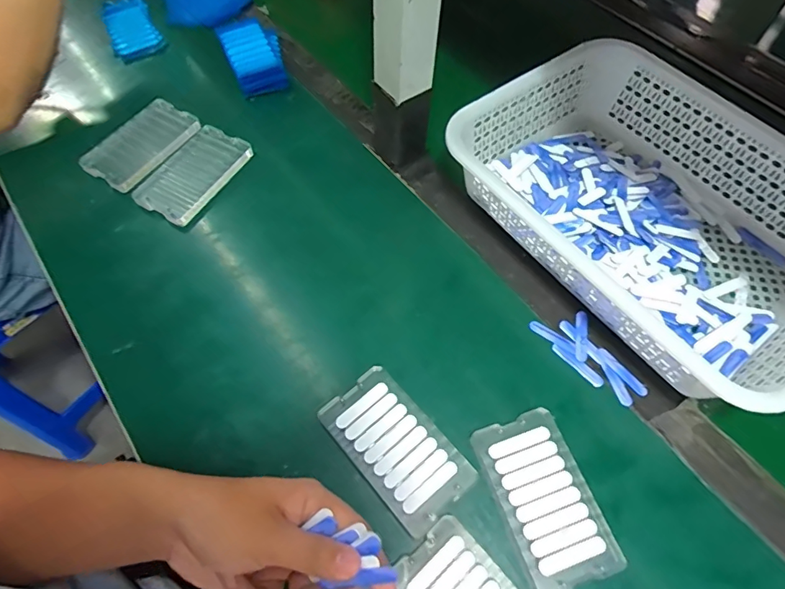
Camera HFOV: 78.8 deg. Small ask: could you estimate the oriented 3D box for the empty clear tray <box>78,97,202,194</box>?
[{"bbox_3d":[-0.276,-0.169,0.523,0.077,0.008,0.119,29,65,14],"label":"empty clear tray"}]

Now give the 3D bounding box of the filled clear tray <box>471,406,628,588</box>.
[{"bbox_3d":[0.116,0.154,0.365,0.067,0.013,0.120,-18,63,-11],"label":"filled clear tray"}]

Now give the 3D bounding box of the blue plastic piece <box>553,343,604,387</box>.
[{"bbox_3d":[0.164,0.062,0.421,0.011,0.004,0.050,-39,69,-20],"label":"blue plastic piece"}]

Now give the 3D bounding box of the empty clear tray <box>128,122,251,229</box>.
[{"bbox_3d":[-0.212,-0.132,0.512,0.068,0.010,0.120,25,64,12],"label":"empty clear tray"}]

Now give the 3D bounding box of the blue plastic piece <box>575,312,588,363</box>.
[{"bbox_3d":[0.171,0.037,0.433,0.011,0.004,0.051,11,62,5],"label":"blue plastic piece"}]

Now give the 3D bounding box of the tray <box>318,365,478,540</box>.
[{"bbox_3d":[0.003,0.120,0.381,0.068,0.012,0.120,-38,68,-19],"label":"tray"}]

